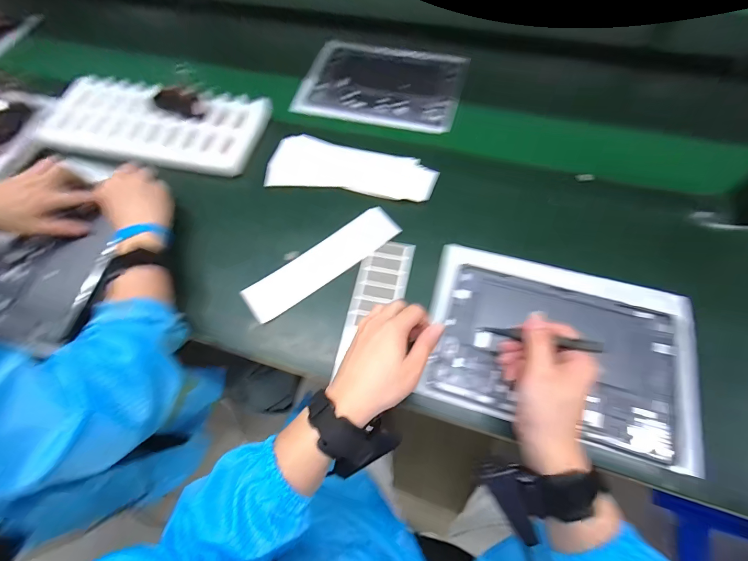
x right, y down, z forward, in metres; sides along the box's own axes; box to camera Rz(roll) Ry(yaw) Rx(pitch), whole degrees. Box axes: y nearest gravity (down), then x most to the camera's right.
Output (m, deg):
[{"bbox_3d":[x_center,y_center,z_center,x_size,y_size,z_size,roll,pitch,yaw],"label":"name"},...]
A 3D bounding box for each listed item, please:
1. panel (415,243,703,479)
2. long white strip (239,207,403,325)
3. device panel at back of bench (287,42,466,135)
[{"bbox_3d":[0.210,0.073,0.408,0.284,0.026,0.199,14,64,10],"label":"panel"},{"bbox_3d":[-0.069,-0.026,0.473,0.224,0.013,0.061,-35,67,-13],"label":"long white strip"},{"bbox_3d":[0.017,-0.370,0.645,0.286,0.024,0.233,11,65,9],"label":"device panel at back of bench"}]

